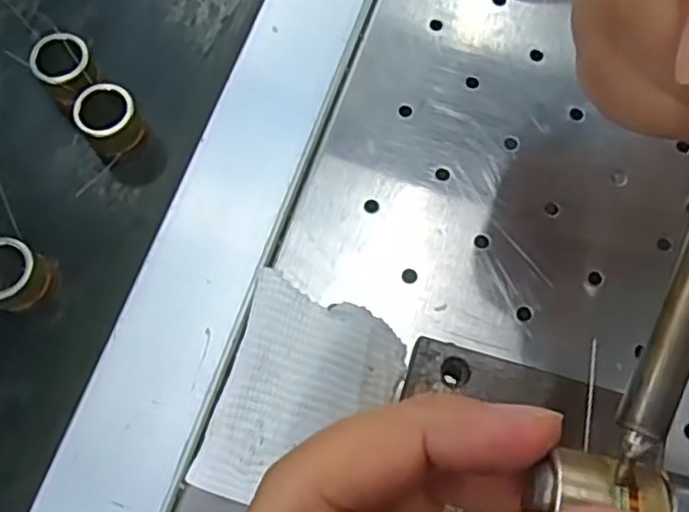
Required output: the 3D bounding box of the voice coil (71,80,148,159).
[{"bbox_3d":[-0.081,-0.047,0.245,0.015,0.024,0.019,40,76,14],"label":"voice coil"}]

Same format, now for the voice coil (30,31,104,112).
[{"bbox_3d":[-0.097,-0.064,0.250,0.019,0.022,0.022,-27,72,-8],"label":"voice coil"}]

